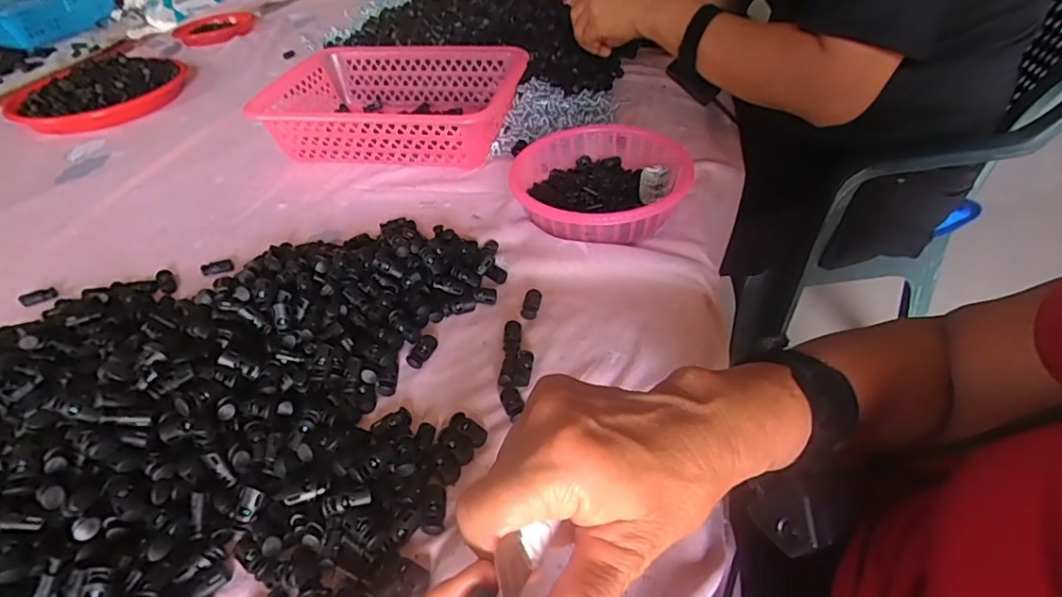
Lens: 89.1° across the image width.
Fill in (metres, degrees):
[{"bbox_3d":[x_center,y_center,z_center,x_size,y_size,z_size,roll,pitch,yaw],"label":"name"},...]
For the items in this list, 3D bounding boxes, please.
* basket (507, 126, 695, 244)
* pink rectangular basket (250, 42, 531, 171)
[{"bbox_3d":[0.065,-0.112,0.538,0.157,0.048,0.167,-2,44,2],"label":"basket"},{"bbox_3d":[-0.175,-0.243,0.691,0.298,0.088,0.204,6,44,9],"label":"pink rectangular basket"}]

